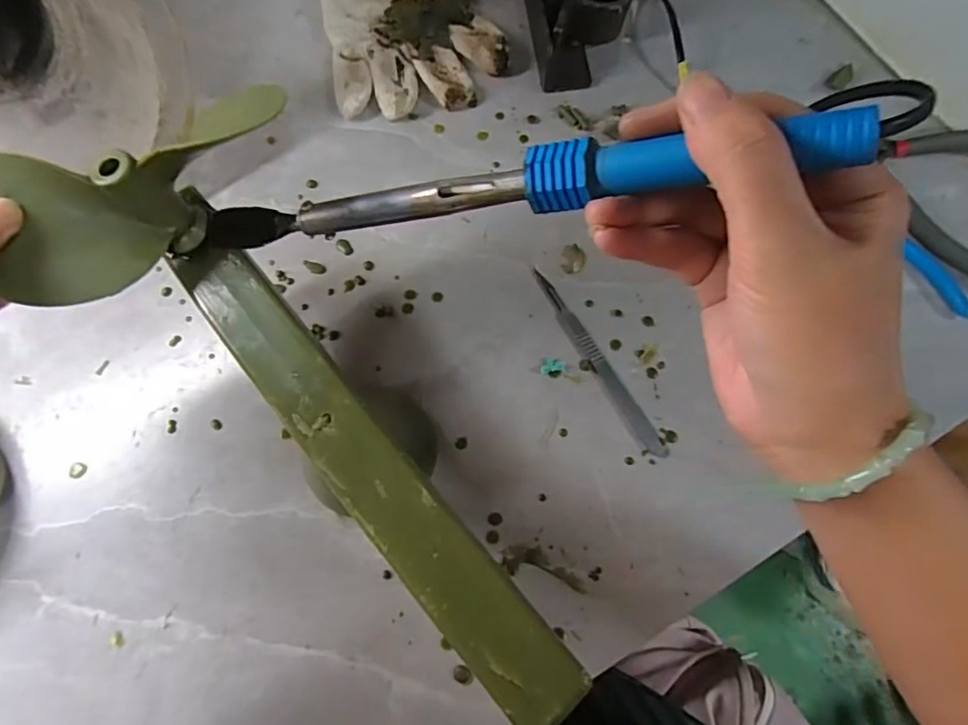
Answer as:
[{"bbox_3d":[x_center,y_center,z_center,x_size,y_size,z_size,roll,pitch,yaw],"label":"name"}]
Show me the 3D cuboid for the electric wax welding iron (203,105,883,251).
[{"bbox_3d":[-0.014,-0.067,0.231,0.287,0.021,0.017,0,69,28],"label":"electric wax welding iron"}]

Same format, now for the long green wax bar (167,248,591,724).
[{"bbox_3d":[-0.057,0.040,0.251,0.034,0.006,0.264,-39,75,-12],"label":"long green wax bar"}]

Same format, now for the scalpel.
[{"bbox_3d":[0.071,-0.003,0.357,0.013,0.004,0.143,-29,73,-9],"label":"scalpel"}]

